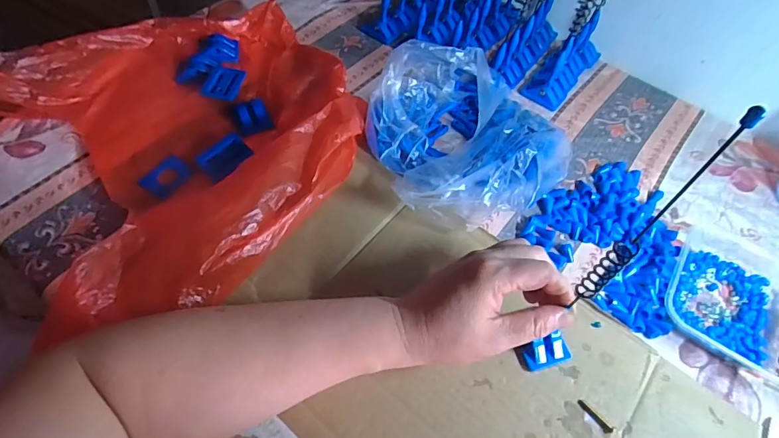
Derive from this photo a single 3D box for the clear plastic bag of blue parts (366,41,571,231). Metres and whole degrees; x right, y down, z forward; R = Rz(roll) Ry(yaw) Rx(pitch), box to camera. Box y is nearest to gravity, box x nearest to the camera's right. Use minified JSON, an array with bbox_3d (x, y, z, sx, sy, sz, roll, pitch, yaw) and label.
[{"bbox_3d":[0.079,-0.088,0.415,0.190,0.075,0.183,-14,58,-13],"label":"clear plastic bag of blue parts"}]

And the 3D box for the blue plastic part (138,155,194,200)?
[{"bbox_3d":[-0.203,-0.038,0.403,0.031,0.005,0.042,27,58,13],"label":"blue plastic part"}]

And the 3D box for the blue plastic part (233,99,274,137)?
[{"bbox_3d":[-0.136,-0.102,0.440,0.034,0.010,0.035,-22,60,-18],"label":"blue plastic part"}]

